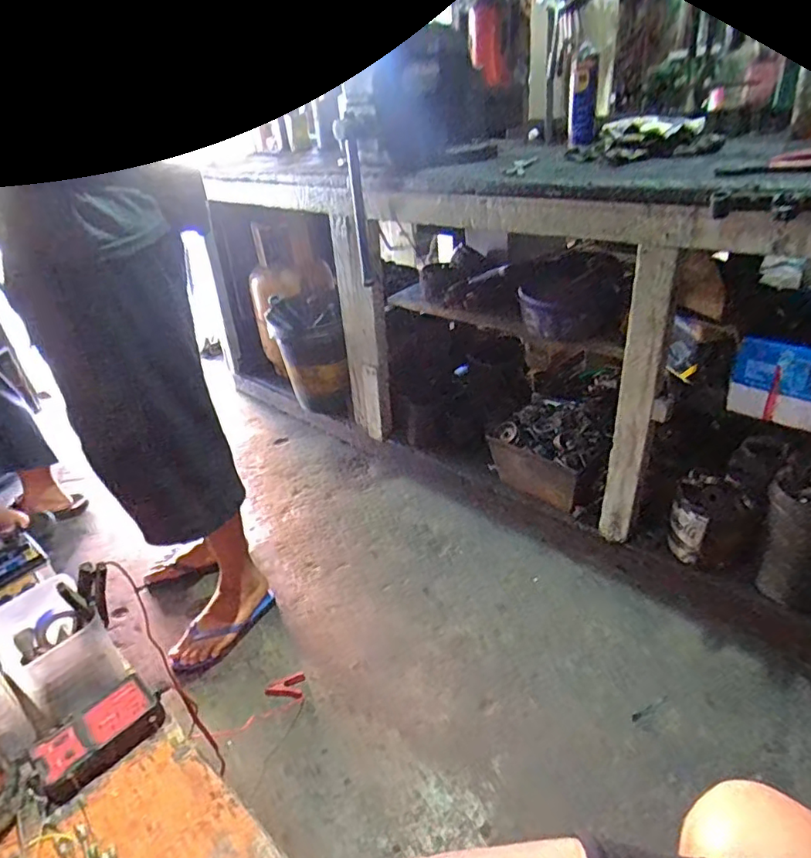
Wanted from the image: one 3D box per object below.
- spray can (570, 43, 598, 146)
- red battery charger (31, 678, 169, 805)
[{"bbox_3d":[0.437,-0.815,1.381,0.064,0.201,0.058,3,32,12],"label":"spray can"},{"bbox_3d":[-0.293,0.290,0.536,0.061,0.026,0.105,23,41,37],"label":"red battery charger"}]

